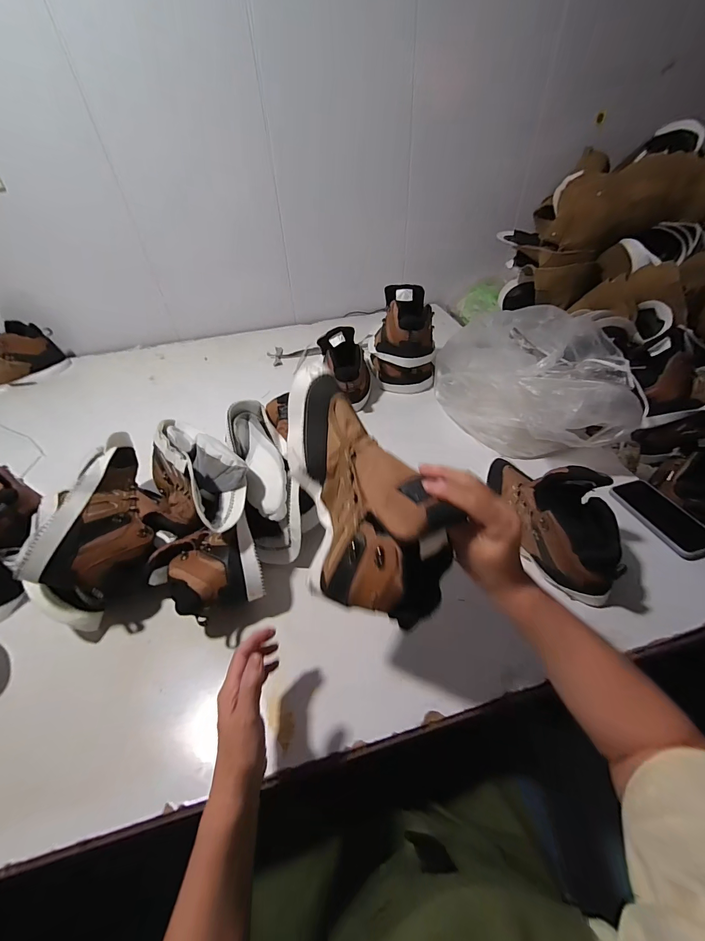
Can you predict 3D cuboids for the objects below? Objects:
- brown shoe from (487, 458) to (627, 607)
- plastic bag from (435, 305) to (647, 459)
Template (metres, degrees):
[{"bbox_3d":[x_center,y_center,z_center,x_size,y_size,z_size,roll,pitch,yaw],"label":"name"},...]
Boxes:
[{"bbox_3d":[0.312,0.051,0.574,0.109,0.160,0.272,-6,45,-3],"label":"brown shoe"},{"bbox_3d":[0.372,-0.175,0.764,0.290,0.191,0.376,-9,46,-7],"label":"plastic bag"}]

